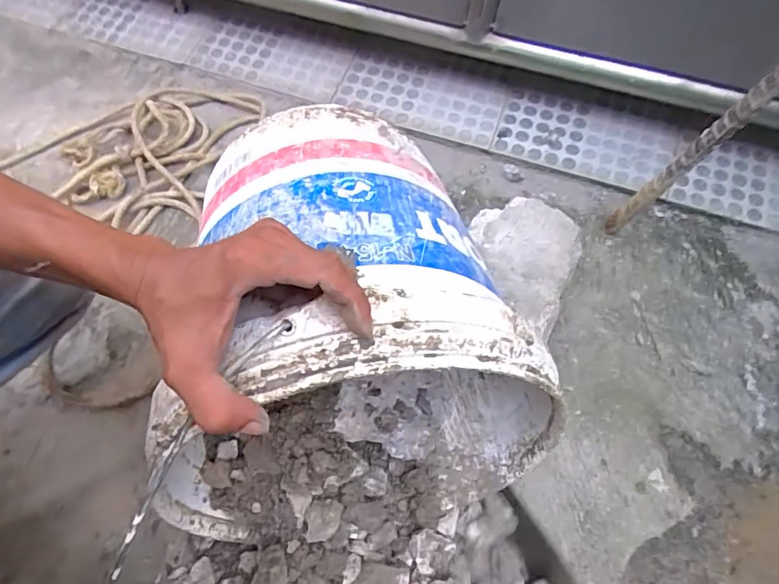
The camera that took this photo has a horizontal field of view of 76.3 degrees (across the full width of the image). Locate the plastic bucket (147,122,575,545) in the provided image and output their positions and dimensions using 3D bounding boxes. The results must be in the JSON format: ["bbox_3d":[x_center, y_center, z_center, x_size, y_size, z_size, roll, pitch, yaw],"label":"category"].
[{"bbox_3d":[-0.039,0.006,0.443,0.293,0.264,0.310,2,56,-3],"label":"plastic bucket"}]

